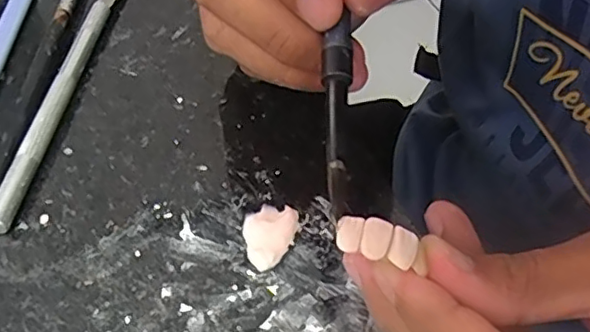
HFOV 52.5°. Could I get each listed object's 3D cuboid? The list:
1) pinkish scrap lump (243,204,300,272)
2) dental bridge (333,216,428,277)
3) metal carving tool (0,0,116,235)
[{"bbox_3d":[-0.009,0.021,0.191,0.017,0.004,0.024,14,52,12],"label":"pinkish scrap lump"},{"bbox_3d":[0.021,0.018,0.148,0.021,0.004,0.009,16,51,0],"label":"dental bridge"},{"bbox_3d":[-0.090,-0.033,0.234,0.008,0.007,0.136,4,50,4],"label":"metal carving tool"}]

